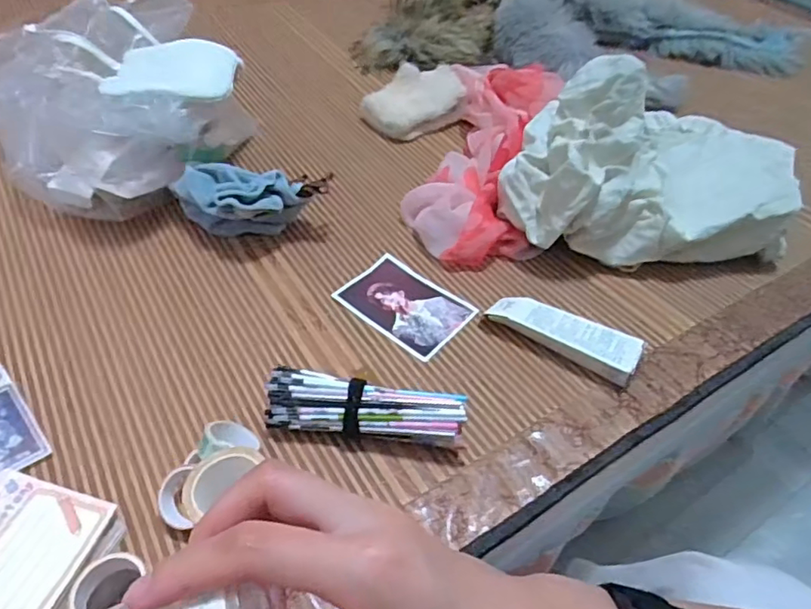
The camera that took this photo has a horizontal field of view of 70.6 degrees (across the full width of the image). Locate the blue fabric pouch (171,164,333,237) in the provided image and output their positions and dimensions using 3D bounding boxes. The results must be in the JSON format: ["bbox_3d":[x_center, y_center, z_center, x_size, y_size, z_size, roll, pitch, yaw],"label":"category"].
[{"bbox_3d":[-0.142,-0.091,0.528,0.136,0.059,0.063,1,47,-4],"label":"blue fabric pouch"}]

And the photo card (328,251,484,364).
[{"bbox_3d":[0.000,0.000,0.494,0.105,0.004,0.072,34,54,26],"label":"photo card"}]

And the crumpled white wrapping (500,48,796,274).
[{"bbox_3d":[0.251,-0.135,0.547,0.324,0.132,0.172,-4,48,-9],"label":"crumpled white wrapping"}]

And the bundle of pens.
[{"bbox_3d":[-0.028,0.075,0.394,0.132,0.037,0.035,7,47,1],"label":"bundle of pens"}]

